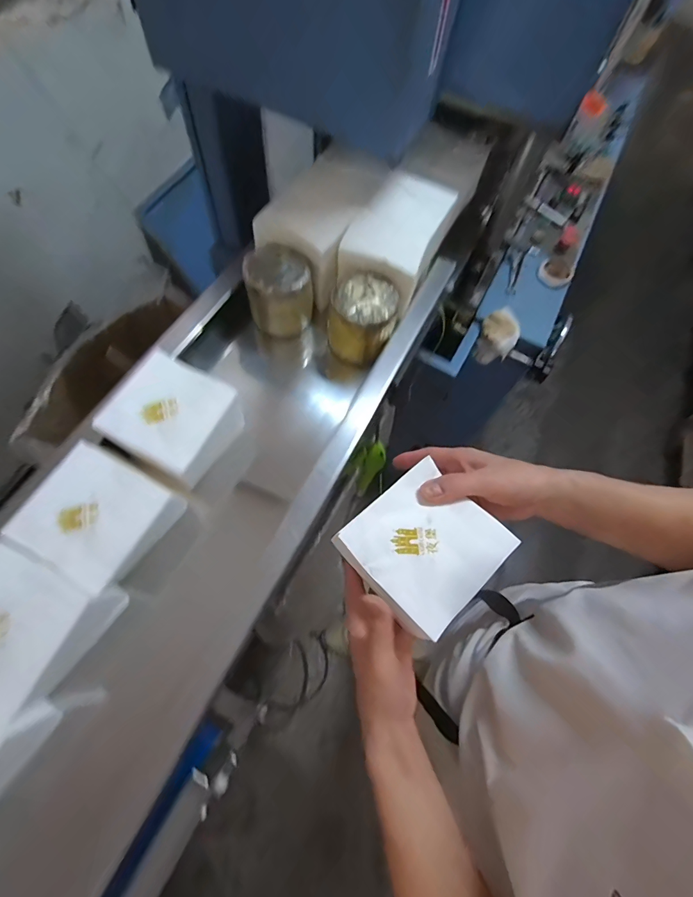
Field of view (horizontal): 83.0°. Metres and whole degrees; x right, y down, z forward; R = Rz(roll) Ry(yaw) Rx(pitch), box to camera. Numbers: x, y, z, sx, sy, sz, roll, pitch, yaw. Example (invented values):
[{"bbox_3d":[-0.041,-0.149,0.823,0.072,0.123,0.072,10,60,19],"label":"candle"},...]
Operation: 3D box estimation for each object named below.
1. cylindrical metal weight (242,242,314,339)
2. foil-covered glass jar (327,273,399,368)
[{"bbox_3d":[-0.101,-0.233,0.586,0.101,0.102,0.091,-3,67,-4],"label":"cylindrical metal weight"},{"bbox_3d":[0.026,-0.189,0.571,0.087,0.091,0.093,20,68,5],"label":"foil-covered glass jar"}]

